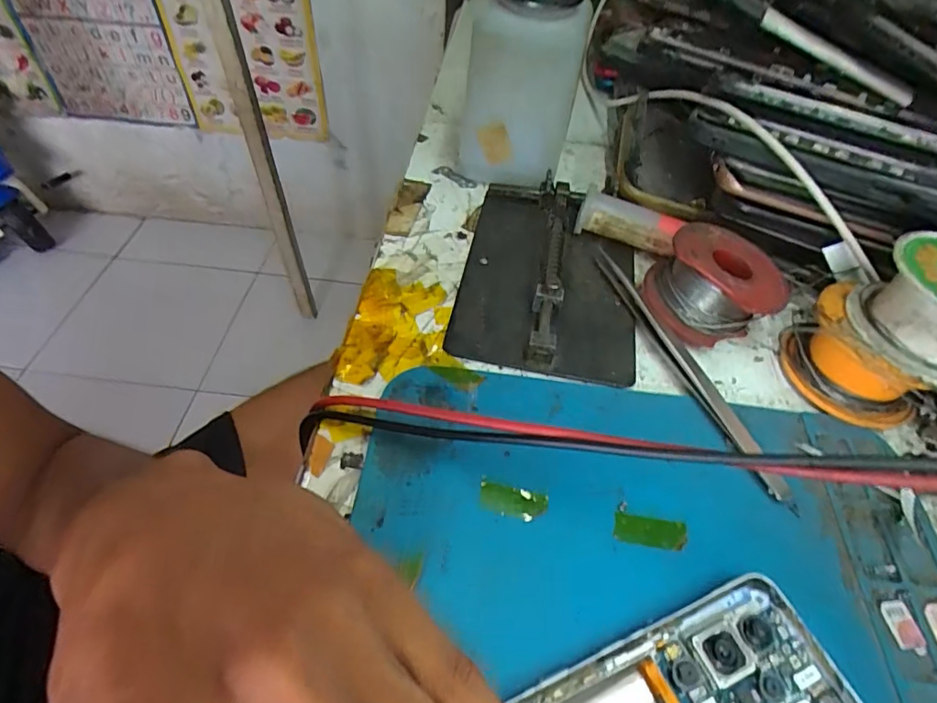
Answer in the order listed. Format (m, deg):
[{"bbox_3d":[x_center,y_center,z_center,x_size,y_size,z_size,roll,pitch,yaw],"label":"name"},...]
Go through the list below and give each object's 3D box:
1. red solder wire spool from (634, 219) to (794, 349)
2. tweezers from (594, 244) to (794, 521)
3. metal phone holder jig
[{"bbox_3d":[0.107,-0.028,0.226,0.048,0.032,0.043,-8,53,-10],"label":"red solder wire spool"},{"bbox_3d":[0.090,0.004,0.218,0.012,0.006,0.131,-16,54,-16],"label":"tweezers"},{"bbox_3d":[0.038,-0.038,0.240,0.077,0.016,0.109,10,51,4],"label":"metal phone holder jig"}]

